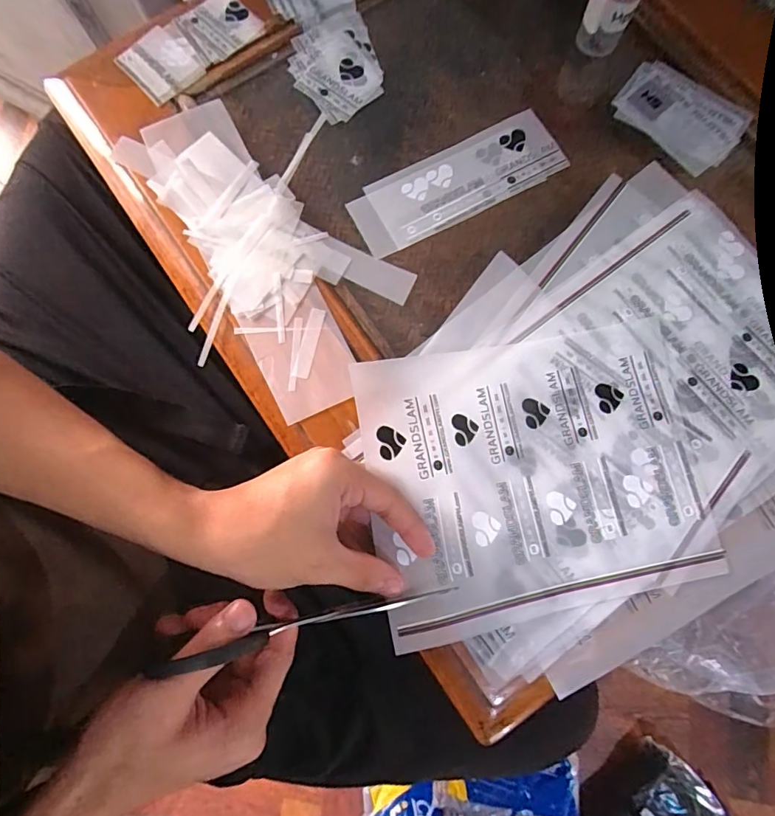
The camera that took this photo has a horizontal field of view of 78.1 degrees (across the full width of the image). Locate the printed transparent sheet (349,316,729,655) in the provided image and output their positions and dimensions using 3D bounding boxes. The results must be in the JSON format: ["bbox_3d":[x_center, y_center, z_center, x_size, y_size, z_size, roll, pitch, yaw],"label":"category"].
[{"bbox_3d":[0.103,0.042,0.331,0.227,0.033,0.191,-10,80,-1],"label":"printed transparent sheet"}]

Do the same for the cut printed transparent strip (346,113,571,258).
[{"bbox_3d":[0.056,-0.185,0.395,0.174,0.006,0.062,-27,82,-2],"label":"cut printed transparent strip"}]

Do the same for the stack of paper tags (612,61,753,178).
[{"bbox_3d":[0.245,-0.246,0.403,0.102,0.004,0.072,36,83,7],"label":"stack of paper tags"}]

